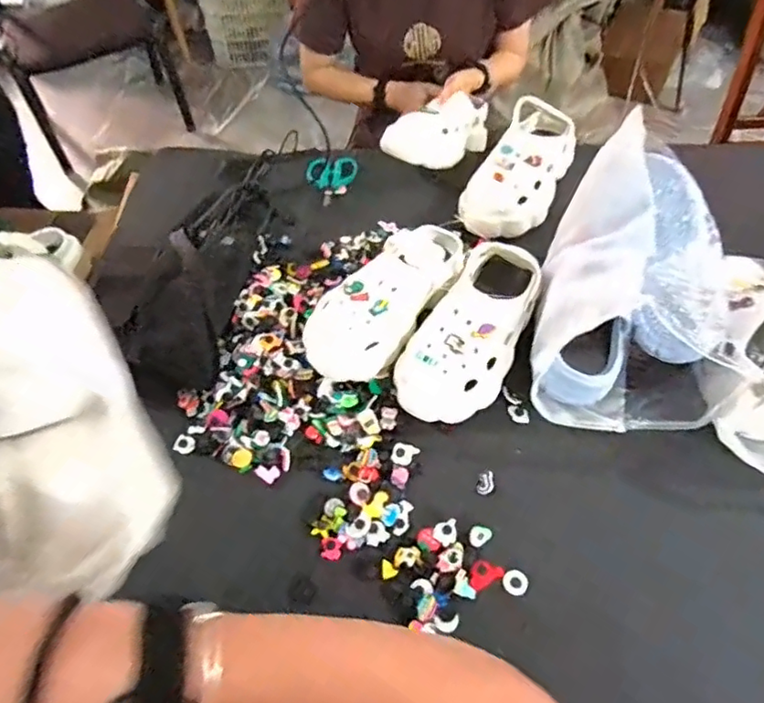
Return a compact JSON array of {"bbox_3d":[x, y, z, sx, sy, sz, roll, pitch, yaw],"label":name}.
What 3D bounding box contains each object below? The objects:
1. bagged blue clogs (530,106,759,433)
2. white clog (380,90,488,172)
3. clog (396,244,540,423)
[{"bbox_3d":[0.303,-0.084,0.724,0.209,0.204,0.315,5,55,7],"label":"bagged blue clogs"},{"bbox_3d":[0.110,-0.380,0.997,0.107,0.097,0.222,38,52,26],"label":"white clog"},{"bbox_3d":[0.114,-0.027,0.738,0.118,0.081,0.252,28,60,21],"label":"clog"}]

